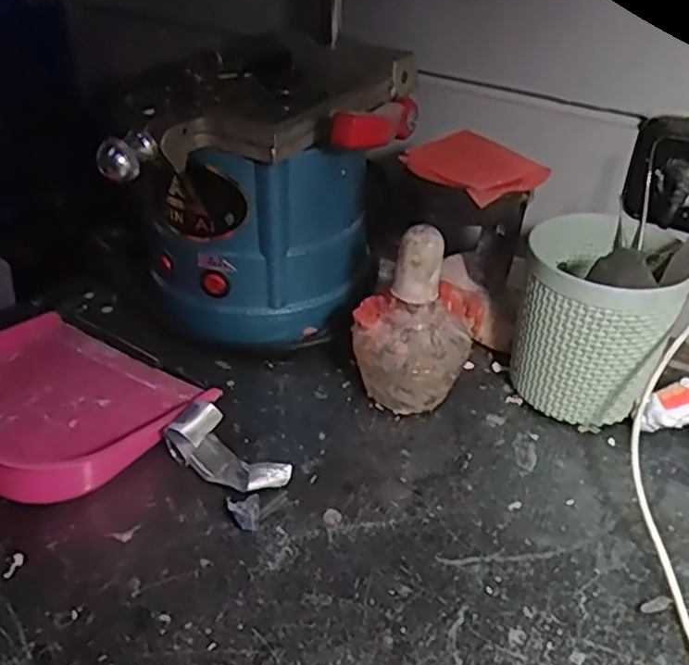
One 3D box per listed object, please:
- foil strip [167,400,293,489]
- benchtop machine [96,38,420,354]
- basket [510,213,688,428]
[{"bbox_3d":[-0.068,0.070,0.398,0.069,0.025,0.034,26,42,30],"label":"foil strip"},{"bbox_3d":[-0.054,-0.092,0.499,0.201,0.178,0.192,2,36,0],"label":"benchtop machine"},{"bbox_3d":[0.157,-0.012,0.438,0.090,0.127,0.094,10,36,11],"label":"basket"}]

